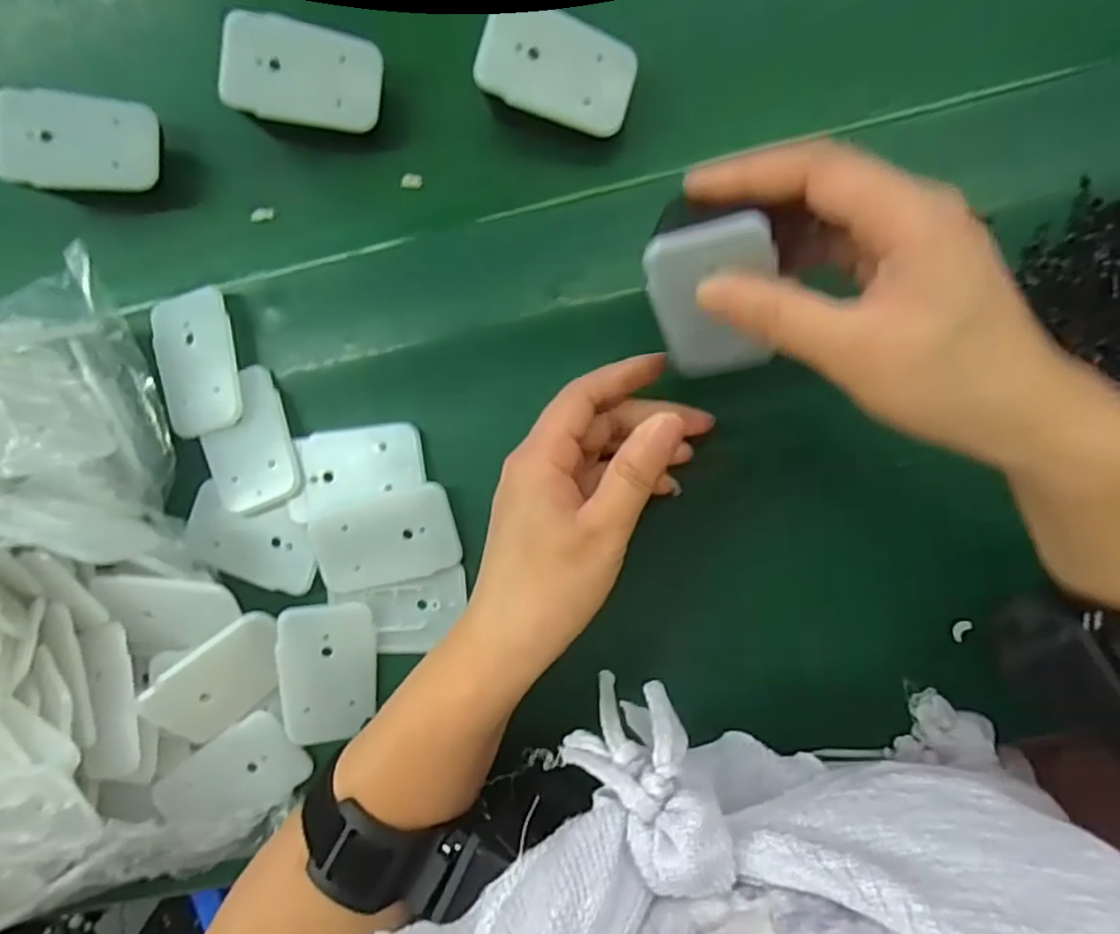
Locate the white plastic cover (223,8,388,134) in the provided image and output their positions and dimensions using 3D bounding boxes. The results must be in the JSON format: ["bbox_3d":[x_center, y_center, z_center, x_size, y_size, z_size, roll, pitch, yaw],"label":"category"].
[{"bbox_3d":[-0.116,-0.178,0.293,0.066,0.006,0.043,6,94,-18],"label":"white plastic cover"}]

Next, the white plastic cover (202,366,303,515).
[{"bbox_3d":[-0.152,-0.012,0.316,0.041,0.007,0.066,-19,88,4],"label":"white plastic cover"}]

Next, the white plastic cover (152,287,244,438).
[{"bbox_3d":[-0.175,-0.050,0.316,0.039,0.012,0.066,-7,89,4],"label":"white plastic cover"}]

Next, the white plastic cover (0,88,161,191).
[{"bbox_3d":[-0.227,-0.154,0.305,0.065,0.007,0.044,-2,90,-20],"label":"white plastic cover"}]

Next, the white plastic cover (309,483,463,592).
[{"bbox_3d":[-0.084,0.036,0.312,0.068,0.008,0.042,-17,88,4],"label":"white plastic cover"}]

